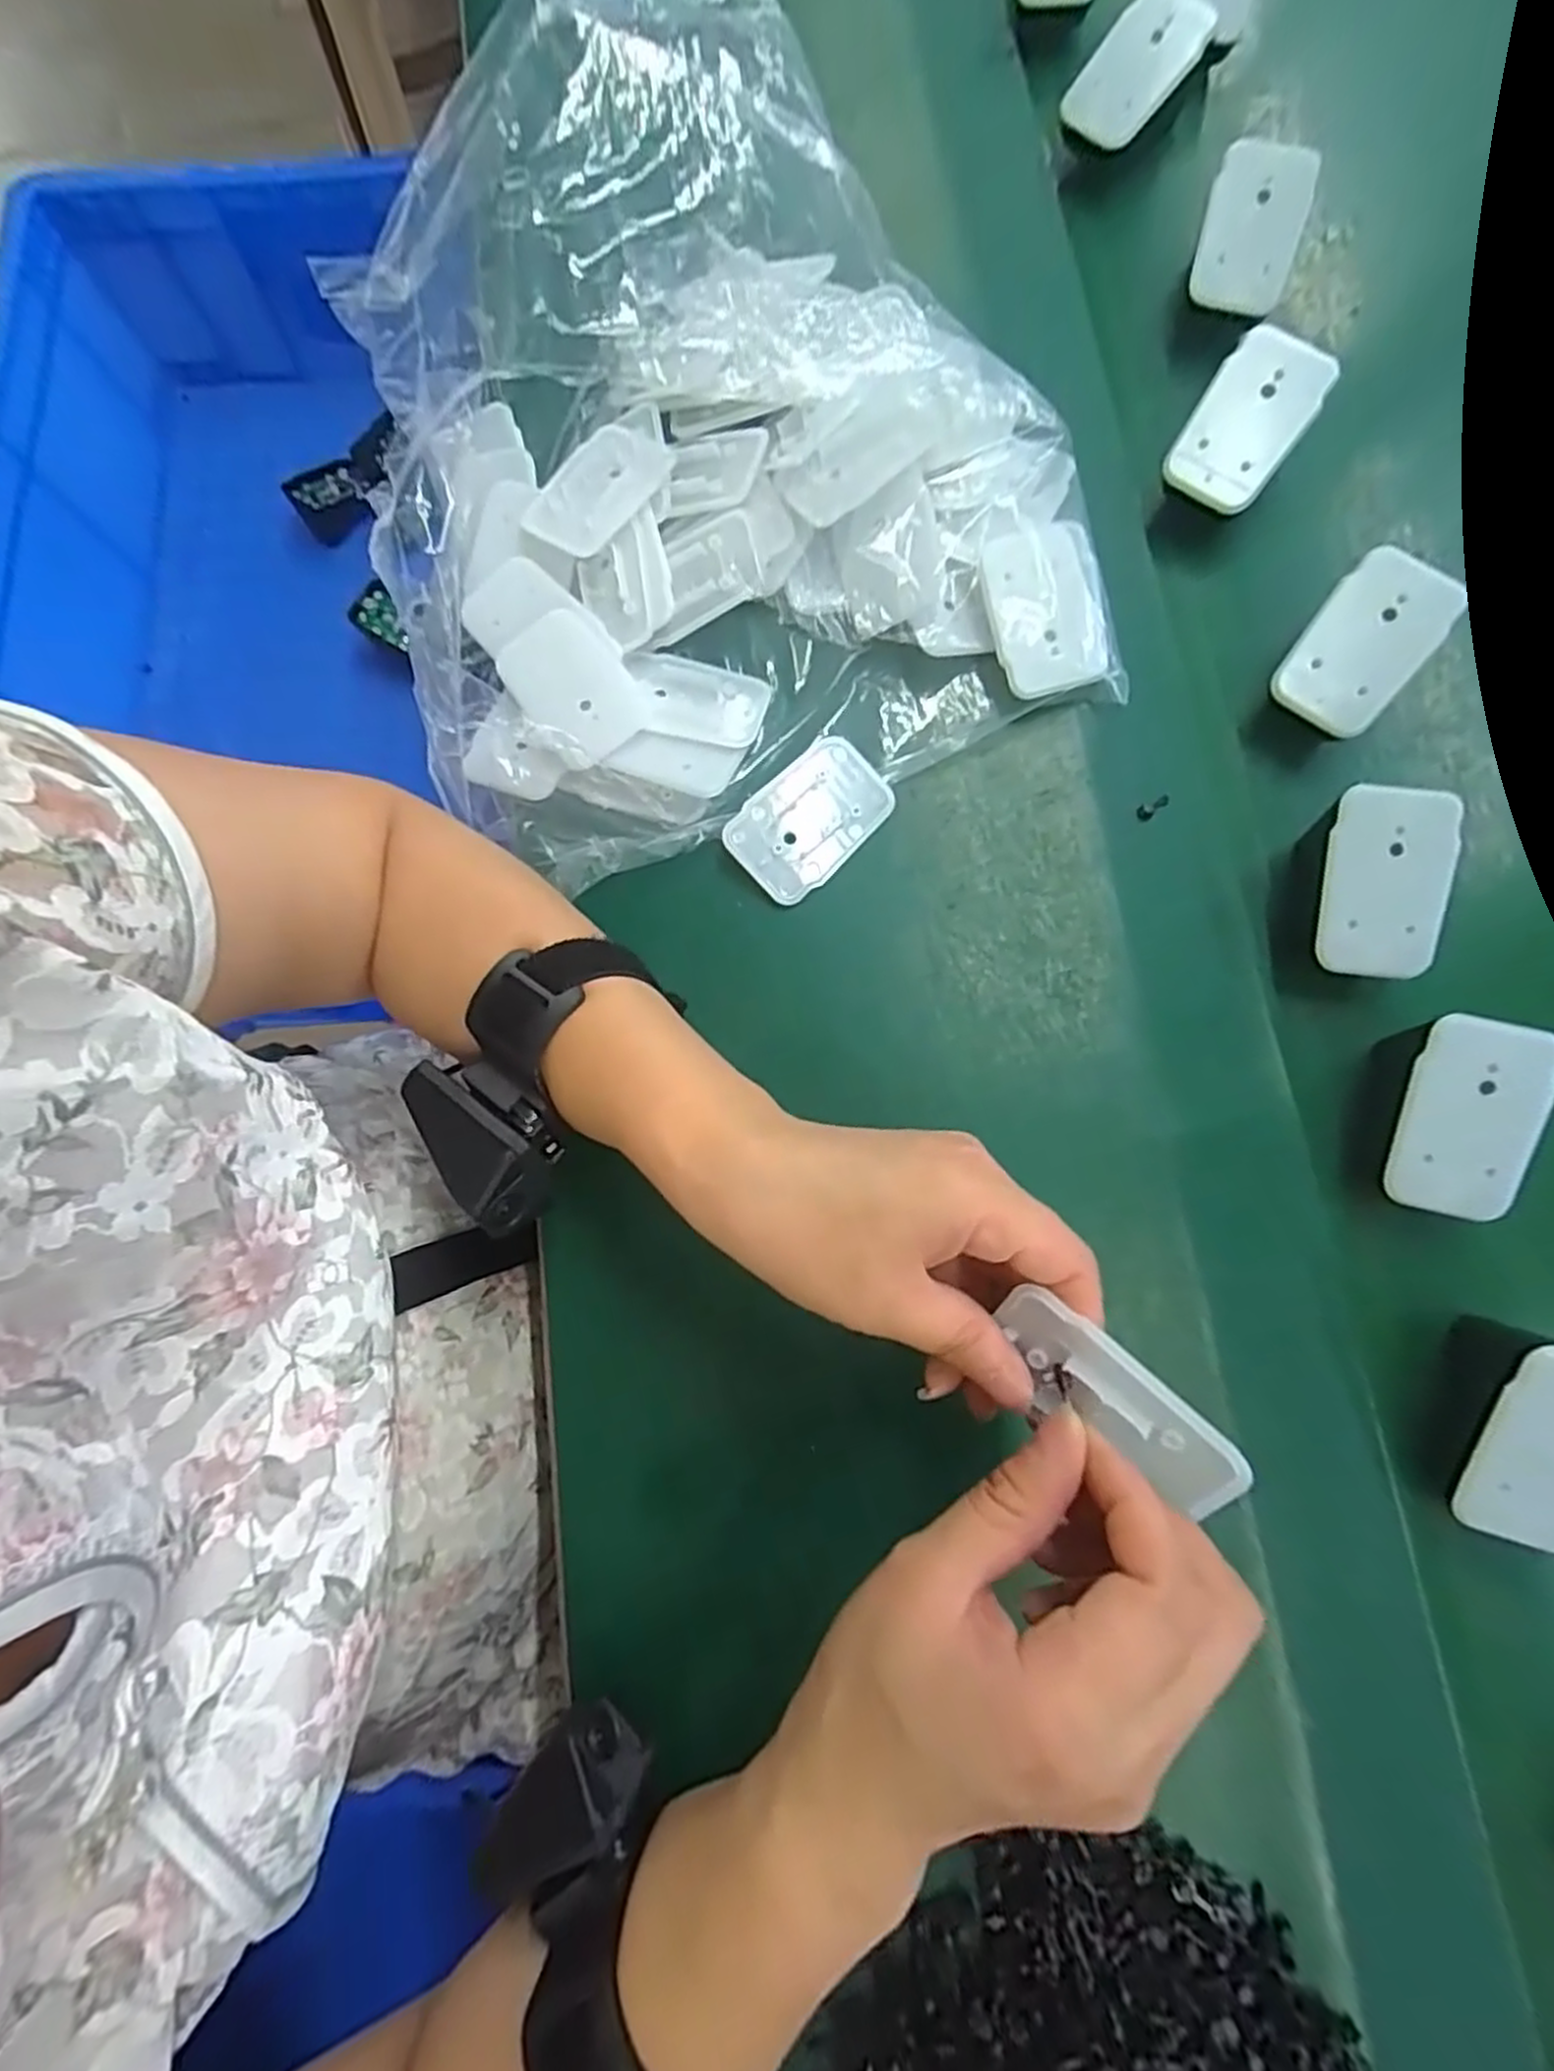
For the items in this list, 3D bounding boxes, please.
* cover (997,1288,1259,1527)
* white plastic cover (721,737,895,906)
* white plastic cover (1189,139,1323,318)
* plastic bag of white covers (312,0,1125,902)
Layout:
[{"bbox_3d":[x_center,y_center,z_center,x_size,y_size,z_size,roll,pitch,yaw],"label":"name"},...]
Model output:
[{"bbox_3d":[0.091,0.100,0.212,0.067,0.007,0.028,40,126,22],"label":"cover"},{"bbox_3d":[0.014,-0.092,0.330,0.045,0.009,0.070,43,84,8],"label":"white plastic cover"},{"bbox_3d":[0.215,-0.364,0.351,0.044,0.008,0.059,13,108,-1],"label":"white plastic cover"},{"bbox_3d":[-0.032,-0.242,0.317,0.284,0.088,0.293,-19,80,-2],"label":"plastic bag of white covers"}]

